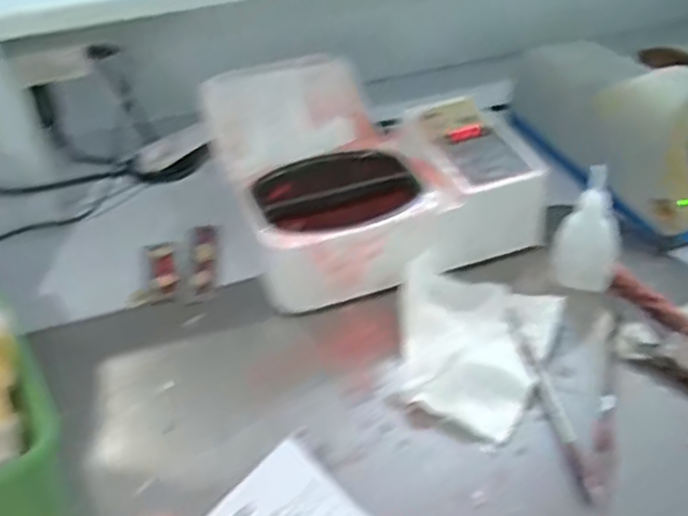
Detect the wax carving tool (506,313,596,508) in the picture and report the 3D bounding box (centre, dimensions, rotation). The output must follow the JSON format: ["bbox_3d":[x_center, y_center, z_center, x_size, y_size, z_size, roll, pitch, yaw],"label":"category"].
[{"bbox_3d":[0.108,0.071,0.384,0.009,0.005,0.135,-7,37,-3],"label":"wax carving tool"}]

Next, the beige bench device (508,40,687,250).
[{"bbox_3d":[0.222,-0.112,0.539,0.106,0.100,0.214,-15,39,-13],"label":"beige bench device"}]

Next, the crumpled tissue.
[{"bbox_3d":[0.069,0.044,0.413,0.090,0.020,0.112,14,41,23],"label":"crumpled tissue"}]

